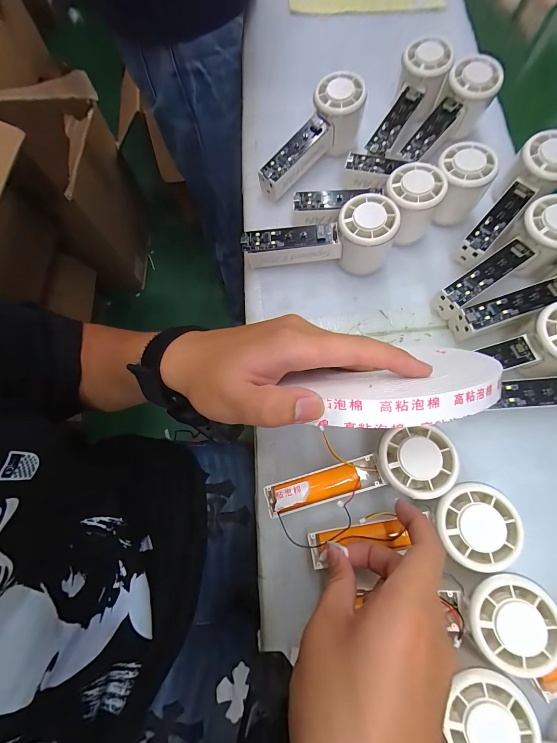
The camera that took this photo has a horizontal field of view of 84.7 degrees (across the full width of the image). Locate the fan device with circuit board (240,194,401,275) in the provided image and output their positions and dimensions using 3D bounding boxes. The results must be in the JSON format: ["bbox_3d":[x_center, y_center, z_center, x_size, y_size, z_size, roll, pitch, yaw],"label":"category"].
[{"bbox_3d":[0.040,-0.140,0.317,0.153,0.055,0.056,0,74,1],"label":"fan device with circuit board"}]

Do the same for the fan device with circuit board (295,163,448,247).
[{"bbox_3d":[0.094,-0.175,0.325,0.150,0.053,0.060,-6,74,-1],"label":"fan device with circuit board"}]

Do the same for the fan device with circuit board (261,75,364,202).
[{"bbox_3d":[0.040,-0.269,0.356,0.057,0.058,0.149,38,78,10],"label":"fan device with circuit board"}]

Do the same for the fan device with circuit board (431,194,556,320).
[{"bbox_3d":[0.230,-0.108,0.306,0.148,0.057,0.054,-35,77,-9],"label":"fan device with circuit board"}]

